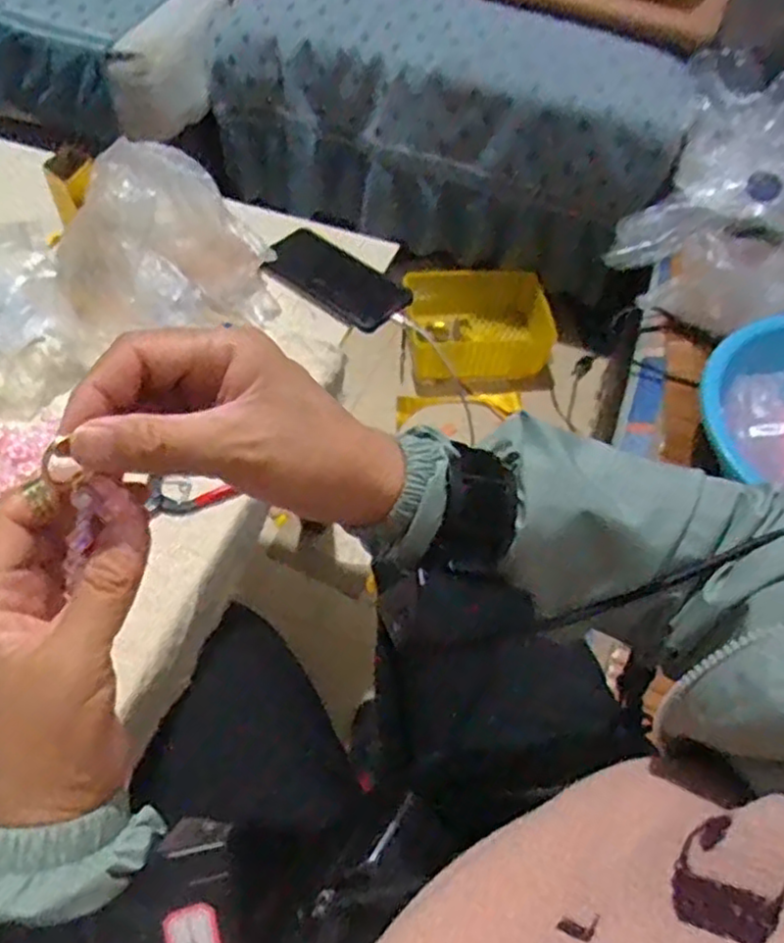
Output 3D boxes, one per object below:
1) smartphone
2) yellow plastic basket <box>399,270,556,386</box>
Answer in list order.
[{"bbox_3d":[-0.057,-0.198,0.718,0.157,0.013,0.086,35,60,20],"label":"smartphone"},{"bbox_3d":[0.169,-0.277,1.338,0.289,0.130,0.193,6,54,1],"label":"yellow plastic basket"}]

